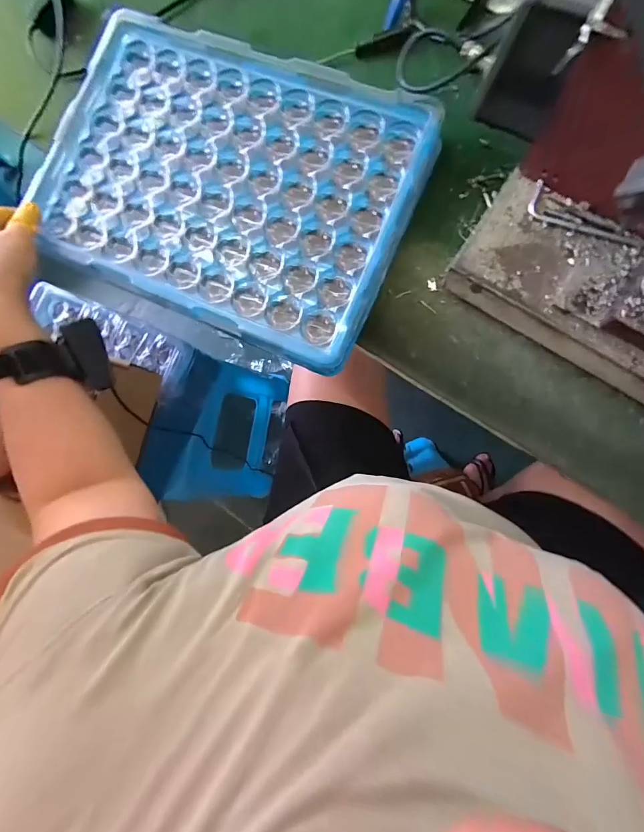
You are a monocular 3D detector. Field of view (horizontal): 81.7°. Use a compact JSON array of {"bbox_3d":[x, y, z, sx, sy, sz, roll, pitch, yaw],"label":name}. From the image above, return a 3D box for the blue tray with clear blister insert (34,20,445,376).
[{"bbox_3d":[-0.102,-0.239,0.385,0.378,0.033,0.284,22,88,8],"label":"blue tray with clear blister insert"}]

